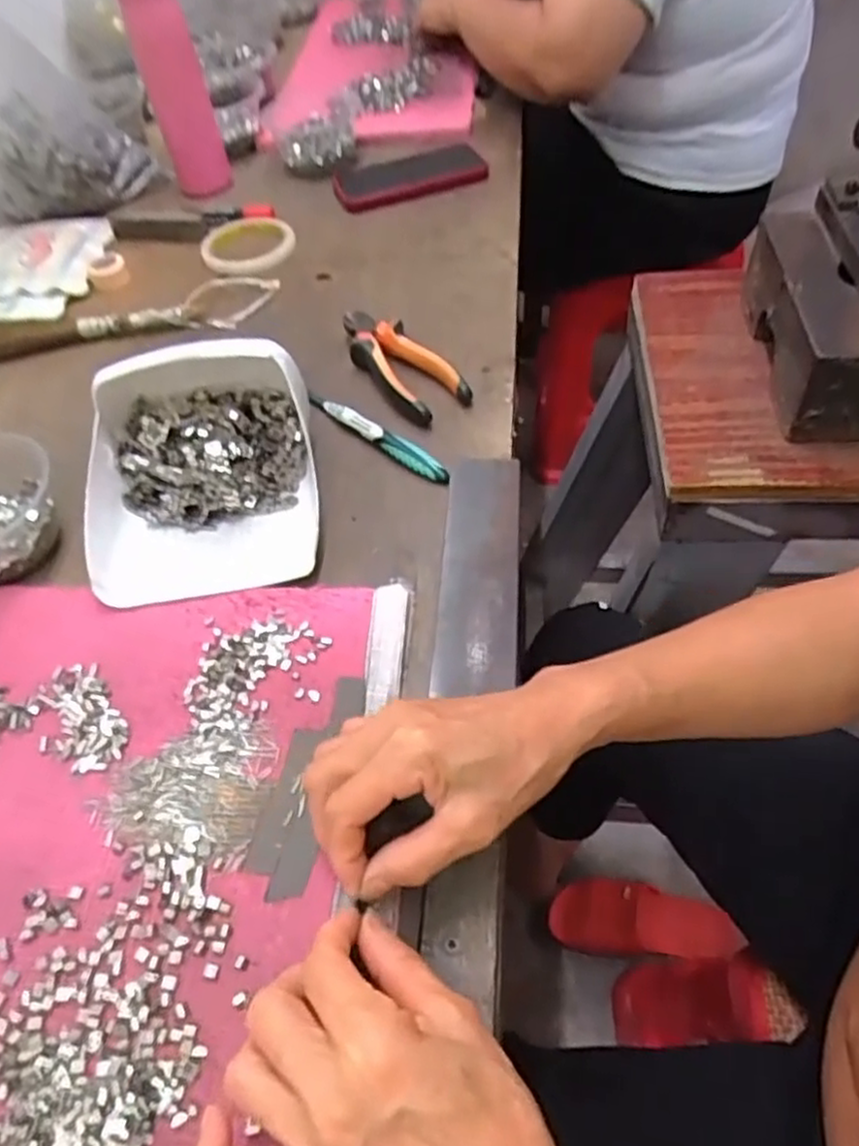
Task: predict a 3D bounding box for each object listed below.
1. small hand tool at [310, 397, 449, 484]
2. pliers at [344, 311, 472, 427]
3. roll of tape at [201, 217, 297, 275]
[{"bbox_3d":[-0.040,-0.107,0.564,0.013,0.017,0.144,-39,59,-24],"label":"small hand tool"},{"bbox_3d":[-0.026,-0.175,0.610,0.051,0.021,0.149,-27,55,-17],"label":"pliers"},{"bbox_3d":[-0.190,-0.343,0.777,0.096,0.016,0.100,-4,51,4],"label":"roll of tape"}]

